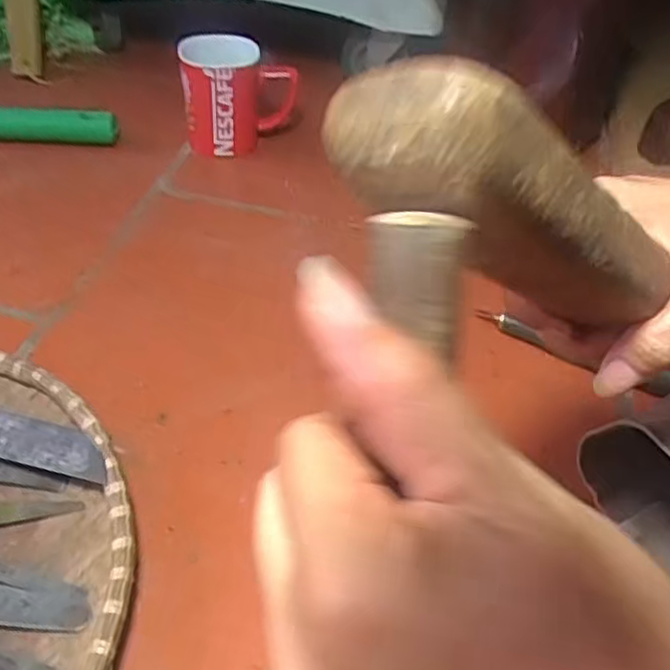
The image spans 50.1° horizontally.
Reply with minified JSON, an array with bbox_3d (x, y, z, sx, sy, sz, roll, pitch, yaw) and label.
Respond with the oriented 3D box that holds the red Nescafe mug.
[{"bbox_3d":[-0.096,-0.236,0.706,0.105,0.093,0.070,-11,44,-16],"label":"red Nescafe mug"}]

